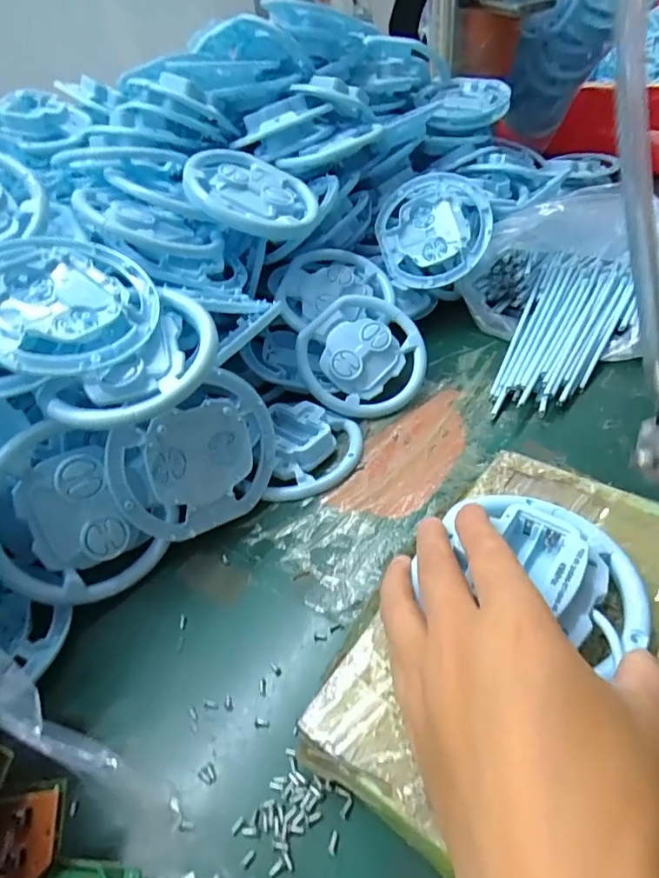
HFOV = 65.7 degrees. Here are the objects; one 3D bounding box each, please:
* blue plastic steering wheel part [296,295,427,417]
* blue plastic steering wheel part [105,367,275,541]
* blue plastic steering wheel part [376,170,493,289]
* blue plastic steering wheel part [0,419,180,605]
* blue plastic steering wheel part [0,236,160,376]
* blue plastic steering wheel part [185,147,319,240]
[{"bbox_3d":[0.026,-0.067,0.413,0.102,0.014,0.101,3,77,-7],"label":"blue plastic steering wheel part"},{"bbox_3d":[-0.079,0.015,0.315,0.102,0.086,0.018,-35,27,-28],"label":"blue plastic steering wheel part"},{"bbox_3d":[0.096,-0.195,0.471,0.103,0.102,0.014,-19,-5,18],"label":"blue plastic steering wheel part"},{"bbox_3d":[-0.144,0.046,0.283,0.076,0.102,0.020,-47,27,-21],"label":"blue plastic steering wheel part"},{"bbox_3d":[-0.150,-0.077,0.283,0.098,0.010,0.098,10,56,-14],"label":"blue plastic steering wheel part"},{"bbox_3d":[-0.059,-0.190,0.397,0.100,0.014,0.089,2,60,-19],"label":"blue plastic steering wheel part"}]

